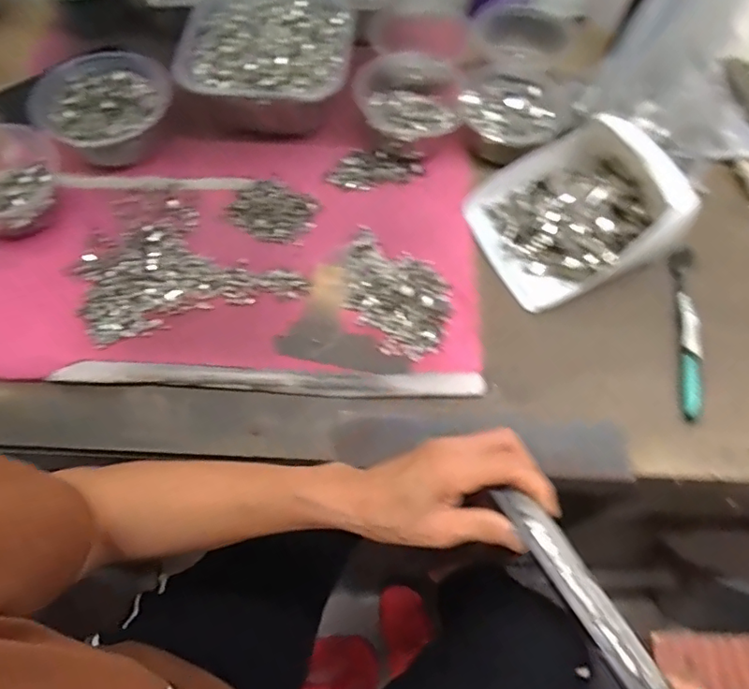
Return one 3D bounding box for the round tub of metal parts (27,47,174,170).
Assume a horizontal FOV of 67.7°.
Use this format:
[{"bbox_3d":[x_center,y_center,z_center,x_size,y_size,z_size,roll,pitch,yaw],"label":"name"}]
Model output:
[{"bbox_3d":[-0.287,-0.258,0.594,0.141,0.046,0.127,-25,70,-11],"label":"round tub of metal parts"}]

